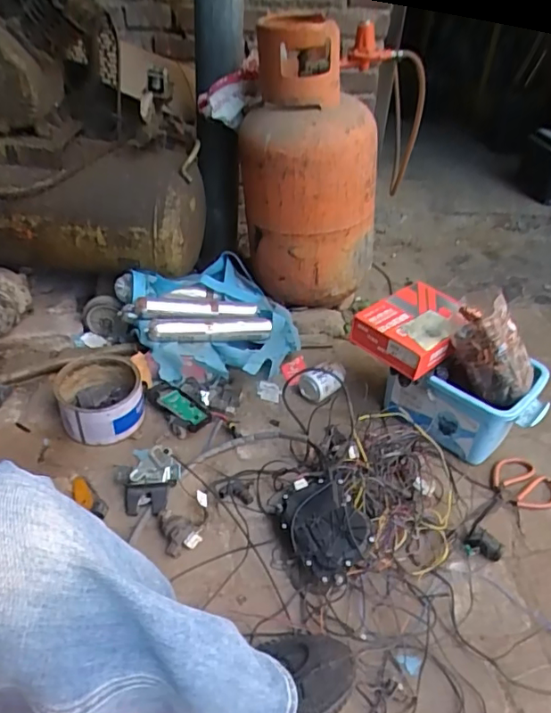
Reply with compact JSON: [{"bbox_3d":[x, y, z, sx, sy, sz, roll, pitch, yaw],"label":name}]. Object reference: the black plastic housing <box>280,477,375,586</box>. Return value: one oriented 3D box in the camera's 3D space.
[{"bbox_3d":[0.074,0.263,0.816,0.113,0.064,0.159,-12,40,-19],"label":"black plastic housing"}]

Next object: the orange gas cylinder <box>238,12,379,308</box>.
[{"bbox_3d":[0.072,-0.433,1.244,0.314,0.565,0.289,-3,38,-8],"label":"orange gas cylinder"}]

